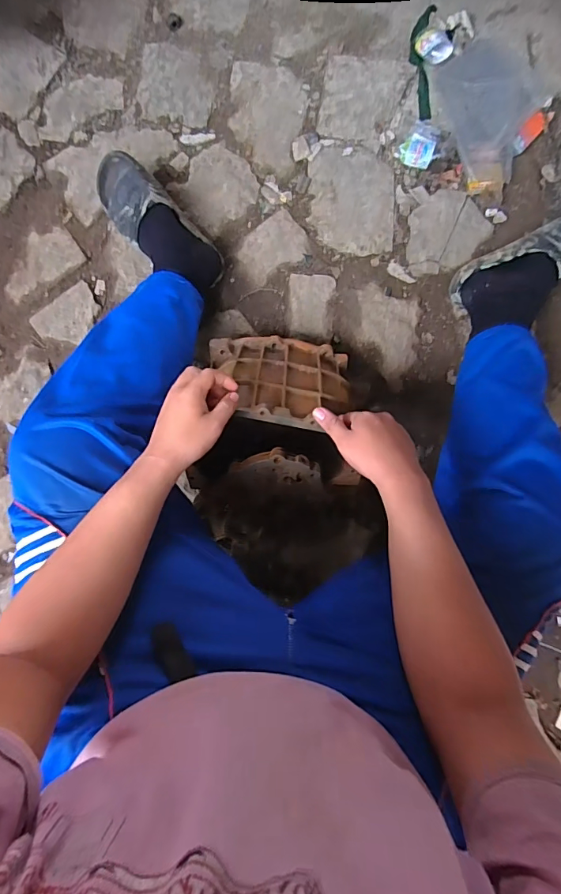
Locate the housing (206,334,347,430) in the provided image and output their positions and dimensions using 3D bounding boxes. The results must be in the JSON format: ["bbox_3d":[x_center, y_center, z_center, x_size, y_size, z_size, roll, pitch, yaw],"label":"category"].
[{"bbox_3d":[-0.005,-0.100,0.708,0.232,0.225,0.052,8,129,-5],"label":"housing"}]

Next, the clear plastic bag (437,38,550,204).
[{"bbox_3d":[0.436,-0.666,0.888,0.174,0.030,0.300,-16,87,8],"label":"clear plastic bag"}]

